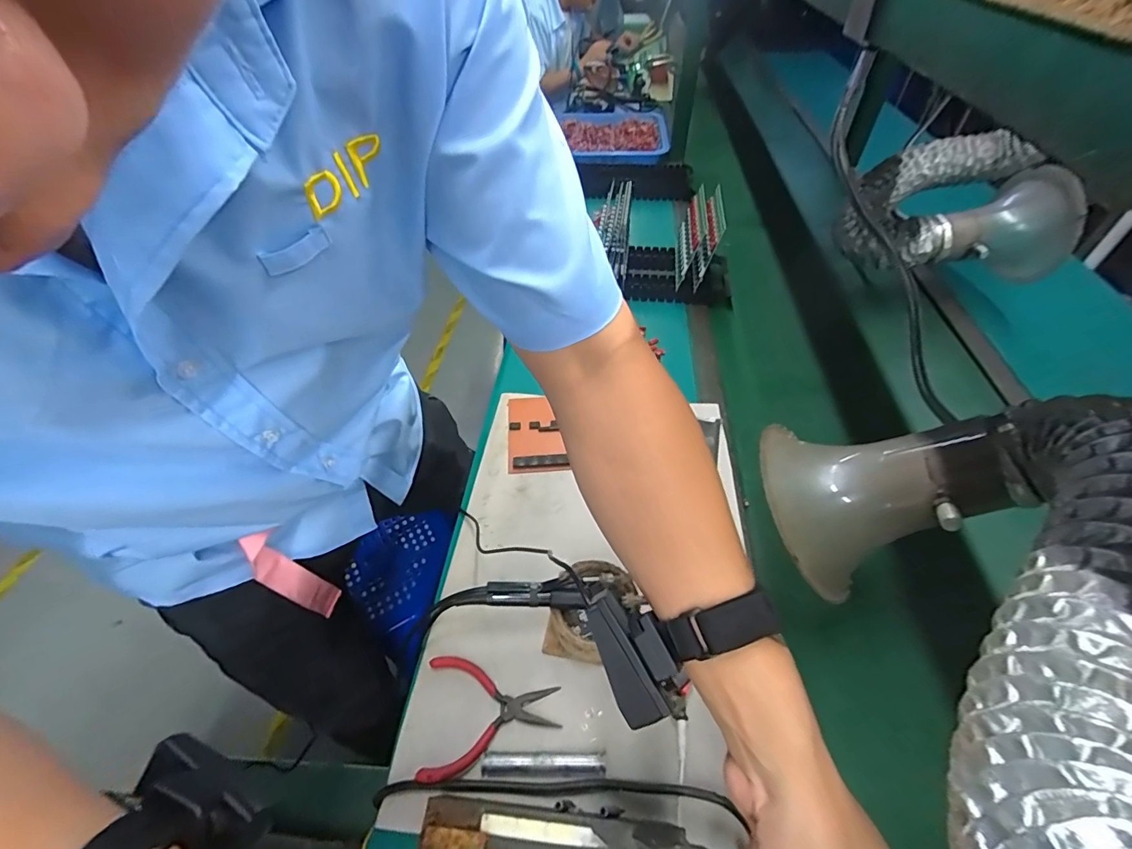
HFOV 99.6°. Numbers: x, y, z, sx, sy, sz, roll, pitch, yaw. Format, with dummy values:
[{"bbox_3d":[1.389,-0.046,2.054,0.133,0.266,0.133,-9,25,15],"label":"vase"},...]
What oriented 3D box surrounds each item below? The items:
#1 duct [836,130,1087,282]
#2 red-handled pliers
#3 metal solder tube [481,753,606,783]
[{"bbox_3d":[0.621,-0.358,0.778,0.287,0.142,0.252,19,50,18],"label":"duct"},{"bbox_3d":[-0.066,0.255,0.421,0.117,0.016,0.096,-2,47,0],"label":"red-handled pliers"},{"bbox_3d":[-0.019,0.283,0.395,0.100,0.016,0.018,-1,47,1],"label":"metal solder tube"}]

